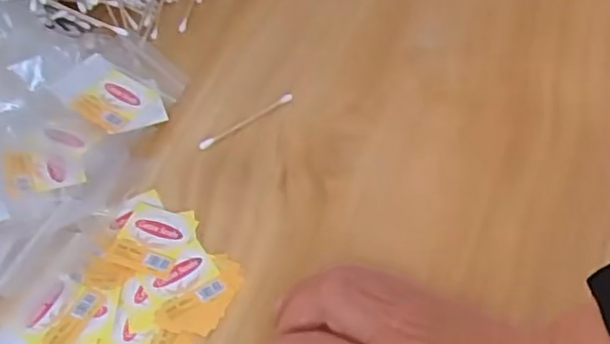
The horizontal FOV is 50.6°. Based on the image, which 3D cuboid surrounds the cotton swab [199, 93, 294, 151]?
[{"bbox_3d":[-0.038,-0.034,0.429,0.073,0.004,0.007,-33,57,-23],"label":"cotton swab"}]

